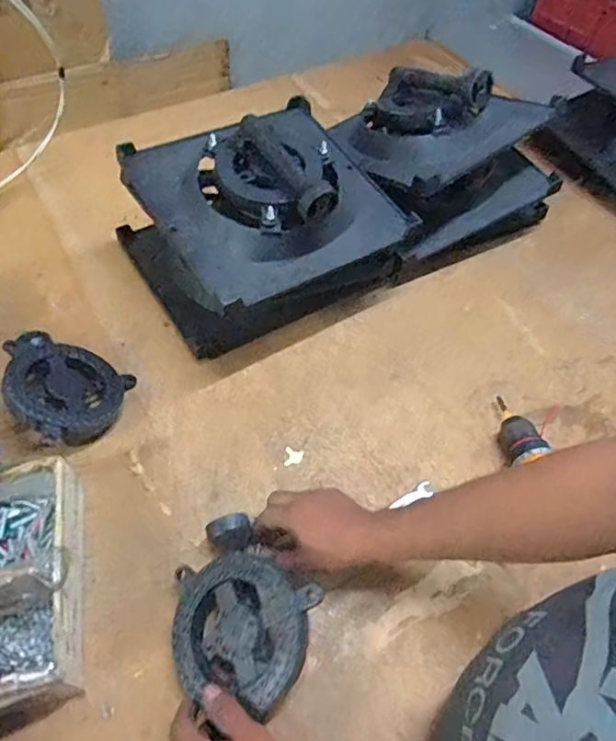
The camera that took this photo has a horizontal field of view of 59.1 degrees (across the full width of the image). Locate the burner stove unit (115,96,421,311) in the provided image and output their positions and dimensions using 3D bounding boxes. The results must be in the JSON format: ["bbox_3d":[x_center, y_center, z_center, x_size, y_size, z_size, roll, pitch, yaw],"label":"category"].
[{"bbox_3d":[-0.048,-0.250,0.711,0.293,0.100,0.283,-28,59,-22],"label":"burner stove unit"}]

